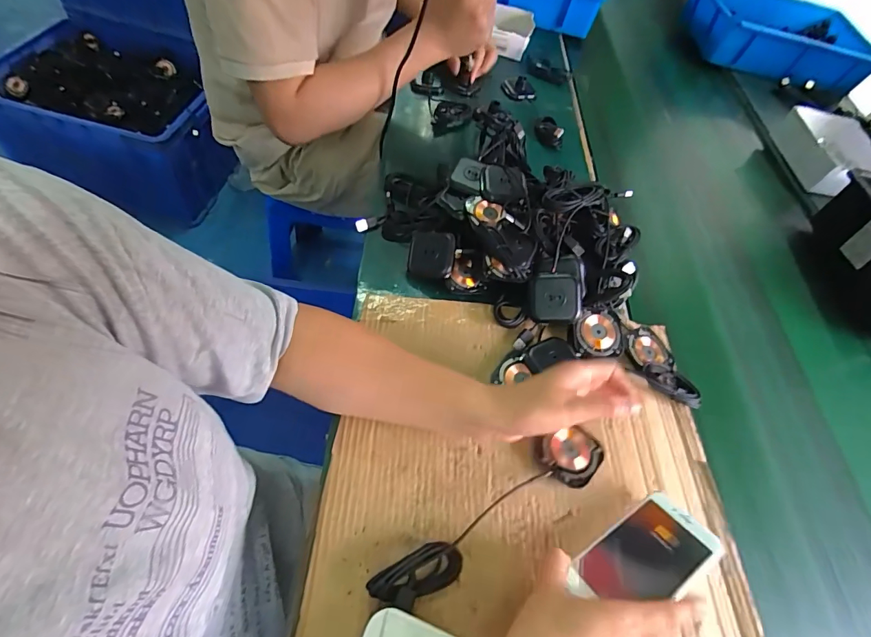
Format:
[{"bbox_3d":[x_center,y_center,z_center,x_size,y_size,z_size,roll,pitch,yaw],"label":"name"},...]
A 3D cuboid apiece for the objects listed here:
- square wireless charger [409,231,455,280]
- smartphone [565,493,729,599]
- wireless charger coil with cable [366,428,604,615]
[{"bbox_3d":[-0.006,-0.077,0.522,0.059,0.007,0.056,13,81,20],"label":"square wireless charger"},{"bbox_3d":[0.175,0.199,0.361,0.125,0.014,0.065,-26,45,-19],"label":"smartphone"},{"bbox_3d":[0.056,0.166,0.378,0.243,0.023,0.049,-23,64,-23],"label":"wireless charger coil with cable"}]

